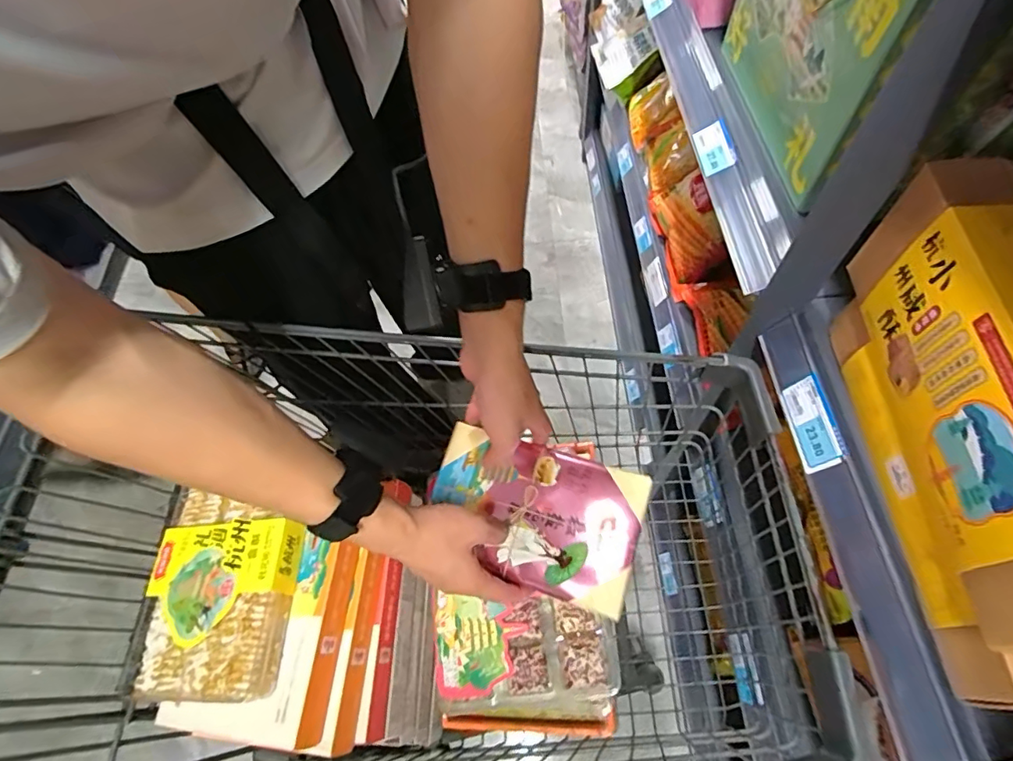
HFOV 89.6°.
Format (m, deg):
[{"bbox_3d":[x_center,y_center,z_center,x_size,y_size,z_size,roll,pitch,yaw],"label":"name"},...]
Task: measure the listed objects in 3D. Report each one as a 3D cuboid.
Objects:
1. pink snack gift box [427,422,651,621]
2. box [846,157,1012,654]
[{"bbox_3d":[0.023,0.129,0.502,0.202,0.020,0.128,16,76,15],"label":"pink snack gift box"},{"bbox_3d":[0.302,0.003,0.315,0.055,0.109,0.295,-1,62,3],"label":"box"}]

